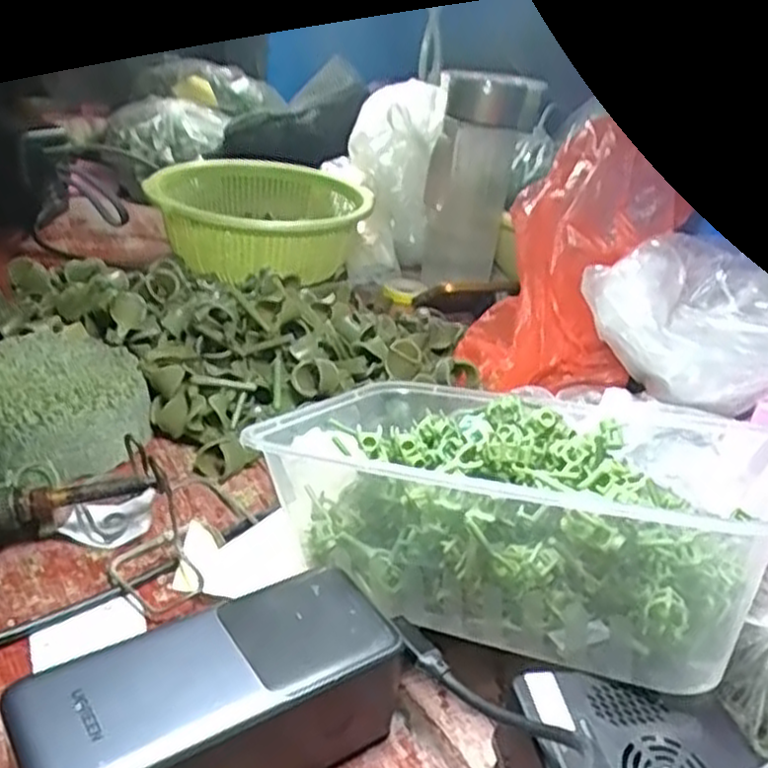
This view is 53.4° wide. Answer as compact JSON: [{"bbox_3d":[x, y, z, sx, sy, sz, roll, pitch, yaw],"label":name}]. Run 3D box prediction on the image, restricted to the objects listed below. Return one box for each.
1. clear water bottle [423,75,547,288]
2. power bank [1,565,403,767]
[{"bbox_3d":[0.086,-0.186,0.713,0.082,0.191,0.065,12,29,10],"label":"clear water bottle"},{"bbox_3d":[-0.057,0.117,0.270,0.127,0.052,0.055,-17,37,-37],"label":"power bank"}]

